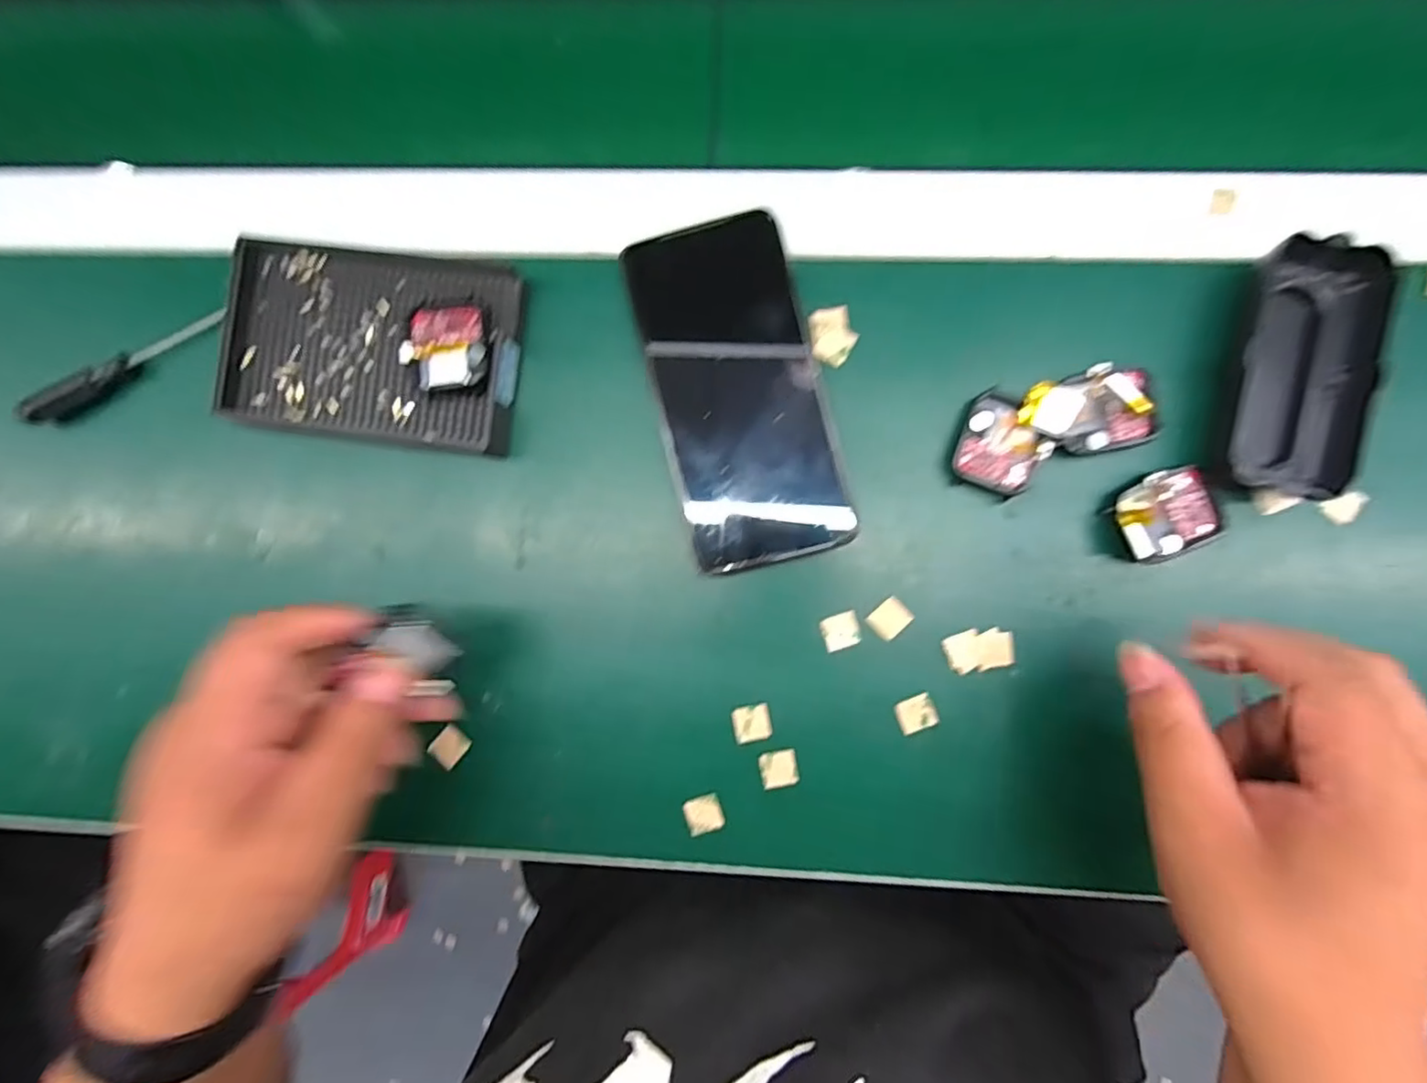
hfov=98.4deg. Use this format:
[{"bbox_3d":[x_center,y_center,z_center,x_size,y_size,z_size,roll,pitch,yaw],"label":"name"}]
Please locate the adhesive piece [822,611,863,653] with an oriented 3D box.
[{"bbox_3d":[0.061,0.043,0.295,0.018,0.004,0.016,-18,87,2],"label":"adhesive piece"}]

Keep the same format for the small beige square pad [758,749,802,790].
[{"bbox_3d":[0.032,0.109,0.294,0.018,0.004,0.017,-11,87,2],"label":"small beige square pad"}]

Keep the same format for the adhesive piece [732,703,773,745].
[{"bbox_3d":[0.019,0.088,0.297,0.018,0.004,0.017,-12,87,2],"label":"adhesive piece"}]

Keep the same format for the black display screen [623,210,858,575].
[{"bbox_3d":[0.012,-0.069,0.289,0.076,0.005,0.159,-15,90,-1],"label":"black display screen"}]

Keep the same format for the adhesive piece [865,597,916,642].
[{"bbox_3d":[0.084,0.037,0.294,0.018,0.004,0.015,-45,87,0],"label":"adhesive piece"}]

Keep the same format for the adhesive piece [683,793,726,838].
[{"bbox_3d":[-0.004,0.132,0.297,0.019,0.004,0.017,-21,87,2],"label":"adhesive piece"}]

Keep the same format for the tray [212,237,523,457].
[{"bbox_3d":[-0.165,-0.094,0.300,0.137,0.024,0.088,7,88,3],"label":"tray"}]

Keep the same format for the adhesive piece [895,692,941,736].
[{"bbox_3d":[0.097,0.082,0.291,0.019,0.004,0.015,-22,87,2],"label":"adhesive piece"}]

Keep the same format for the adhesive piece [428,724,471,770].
[{"bbox_3d":[-0.131,0.102,0.305,0.015,0.004,0.017,39,90,3],"label":"adhesive piece"}]

